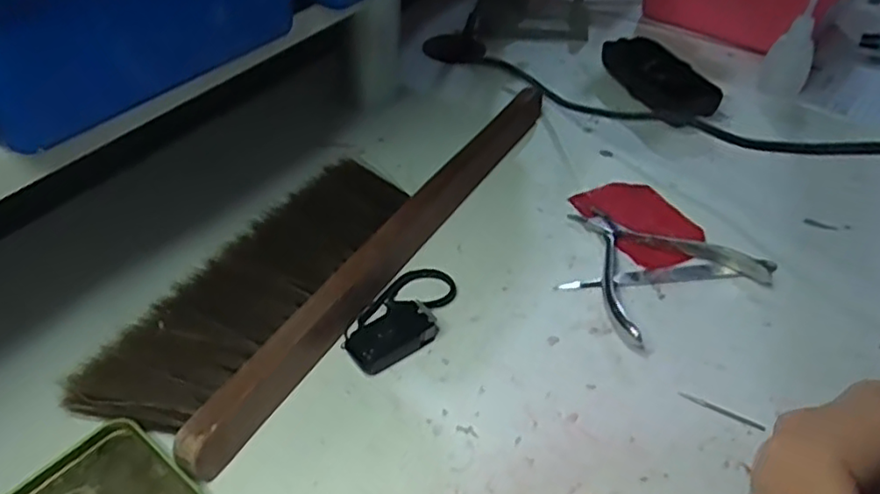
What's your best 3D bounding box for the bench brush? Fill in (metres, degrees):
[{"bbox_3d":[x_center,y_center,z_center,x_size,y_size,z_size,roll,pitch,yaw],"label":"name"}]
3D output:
[{"bbox_3d":[-0.047,-0.021,0.408,0.093,0.029,0.360,22,46,21],"label":"bench brush"}]

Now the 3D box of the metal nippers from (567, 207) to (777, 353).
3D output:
[{"bbox_3d":[0.130,0.002,0.397,0.117,0.016,0.107,-17,45,-20],"label":"metal nippers"}]

